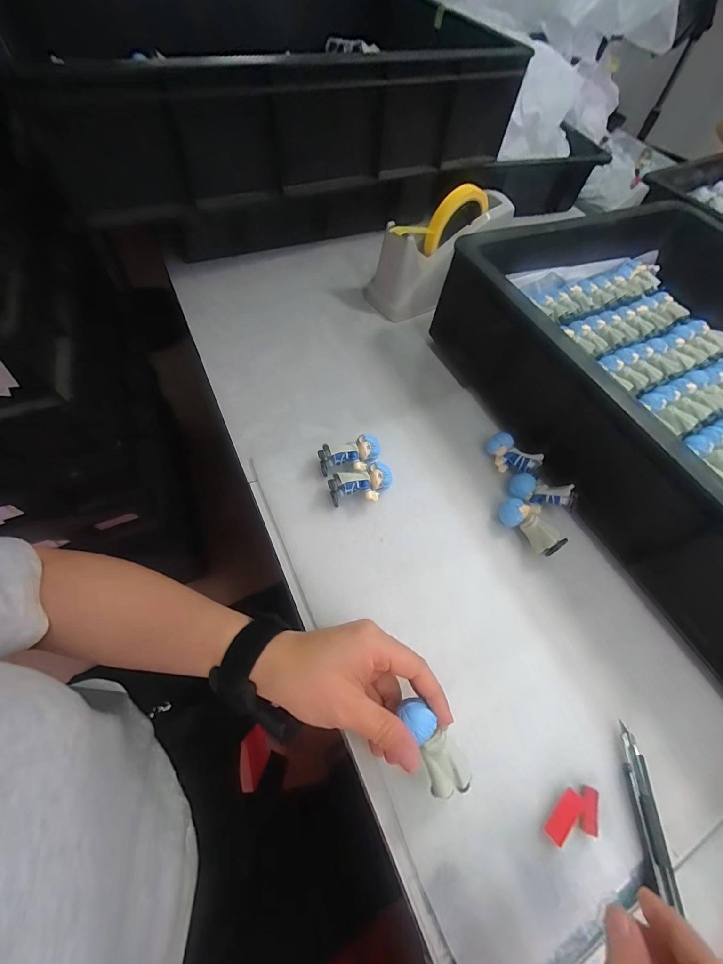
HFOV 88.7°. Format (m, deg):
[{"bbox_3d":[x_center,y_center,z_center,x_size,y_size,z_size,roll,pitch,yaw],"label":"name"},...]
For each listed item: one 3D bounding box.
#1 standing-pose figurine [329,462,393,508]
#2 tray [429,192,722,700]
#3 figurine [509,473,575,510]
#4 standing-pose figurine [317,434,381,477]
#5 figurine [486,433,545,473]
[{"bbox_3d":[0.000,0.005,0.356,0.059,0.028,0.031,-13,62,-12],"label":"standing-pose figurine"},{"bbox_3d":[0.409,-0.076,0.376,0.434,0.115,0.566,-21,65,-13],"label":"tray"},{"bbox_3d":[0.179,0.009,0.369,0.059,0.029,0.023,19,61,6],"label":"figurine"},{"bbox_3d":[-0.011,-0.023,0.374,0.061,0.030,0.031,-13,62,-12],"label":"standing-pose figurine"},{"bbox_3d":[0.157,-0.027,0.390,0.055,0.025,0.032,42,65,17],"label":"figurine"}]

